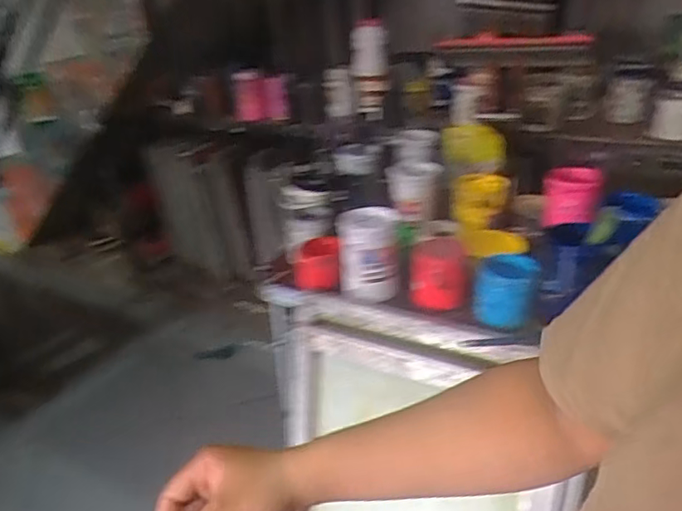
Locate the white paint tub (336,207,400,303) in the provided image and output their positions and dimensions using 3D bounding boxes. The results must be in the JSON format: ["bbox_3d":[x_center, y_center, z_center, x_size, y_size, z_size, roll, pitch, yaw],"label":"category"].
[{"bbox_3d":[0.048,-0.007,0.961,0.102,0.139,0.104,-3,29,2],"label":"white paint tub"}]

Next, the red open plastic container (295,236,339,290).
[{"bbox_3d":[-0.046,0.012,1.020,0.086,0.073,0.087,-2,29,3],"label":"red open plastic container"}]

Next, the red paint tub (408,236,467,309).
[{"bbox_3d":[0.175,0.029,0.961,0.093,0.101,0.093,-3,29,2],"label":"red paint tub"}]

